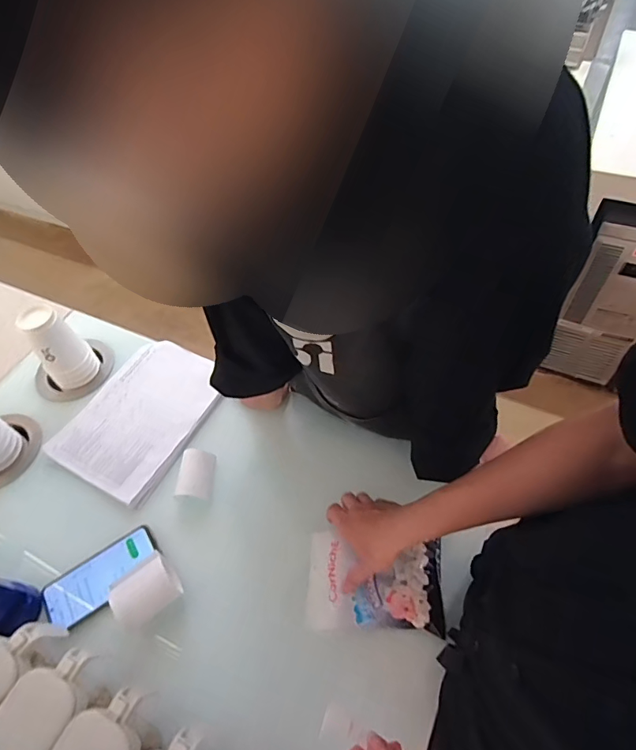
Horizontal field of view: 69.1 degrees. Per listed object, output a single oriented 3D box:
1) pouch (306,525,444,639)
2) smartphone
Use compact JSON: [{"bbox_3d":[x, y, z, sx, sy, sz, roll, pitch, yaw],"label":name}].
[{"bbox_3d":[0.074,0.279,0.629,0.178,0.044,0.120,2,55,7],"label":"pouch"},{"bbox_3d":[-0.318,0.296,0.685,0.163,0.015,0.076,-35,59,-19],"label":"smartphone"}]

